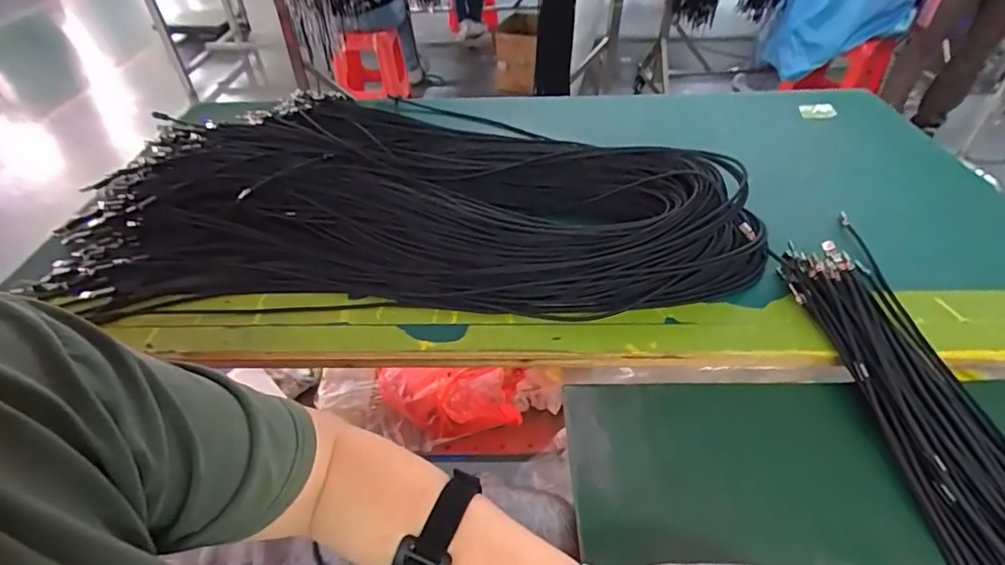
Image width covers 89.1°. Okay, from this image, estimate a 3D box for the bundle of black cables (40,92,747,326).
[{"bbox_3d":[-0.106,-0.145,0.671,0.744,0.093,0.454,1,42,2],"label":"bundle of black cables"}]

